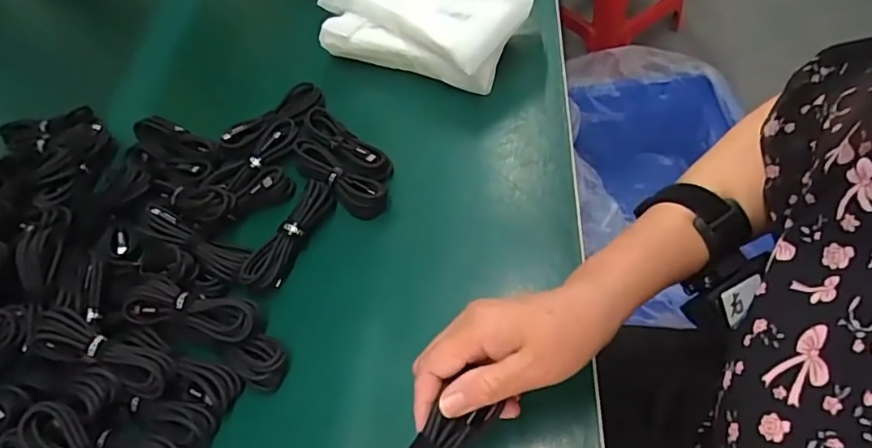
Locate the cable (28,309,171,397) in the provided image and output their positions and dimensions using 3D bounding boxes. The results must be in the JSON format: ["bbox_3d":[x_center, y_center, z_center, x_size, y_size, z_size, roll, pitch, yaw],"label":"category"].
[{"bbox_3d":[-0.254,0.096,0.414,0.110,0.033,0.033,15,59,13],"label":"cable"}]

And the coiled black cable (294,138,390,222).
[{"bbox_3d":[-0.093,-0.045,0.505,0.114,0.017,0.034,31,69,27],"label":"coiled black cable"}]

